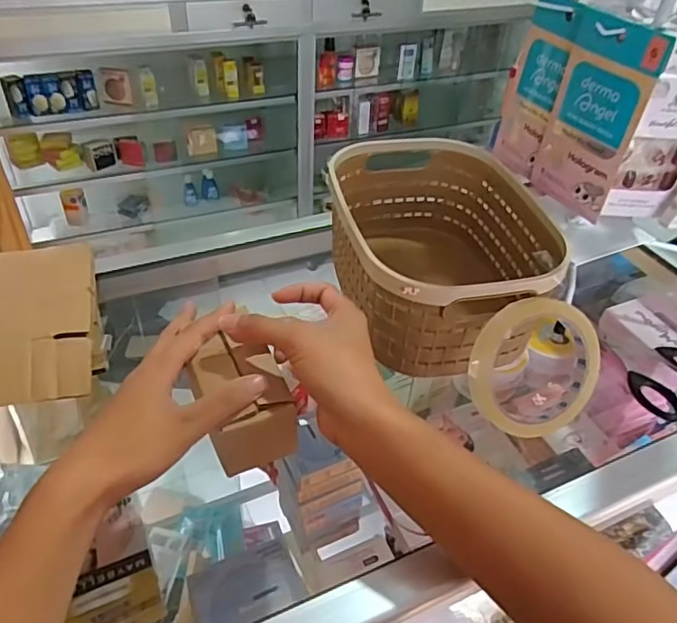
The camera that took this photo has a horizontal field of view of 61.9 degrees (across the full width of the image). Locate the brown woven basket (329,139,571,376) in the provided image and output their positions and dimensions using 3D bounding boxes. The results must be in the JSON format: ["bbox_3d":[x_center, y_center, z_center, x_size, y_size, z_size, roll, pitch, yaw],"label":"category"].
[{"bbox_3d":[0.082,-0.050,0.480,0.152,0.105,0.245,-4,42,-10],"label":"brown woven basket"}]

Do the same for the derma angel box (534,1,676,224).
[{"bbox_3d":[0.197,-0.151,0.440,0.012,0.141,0.084,-17,44,-24],"label":"derma angel box"}]

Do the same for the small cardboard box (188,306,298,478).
[{"bbox_3d":[-0.063,0.060,0.377,0.052,0.056,0.071,-17,46,-22],"label":"small cardboard box"}]

